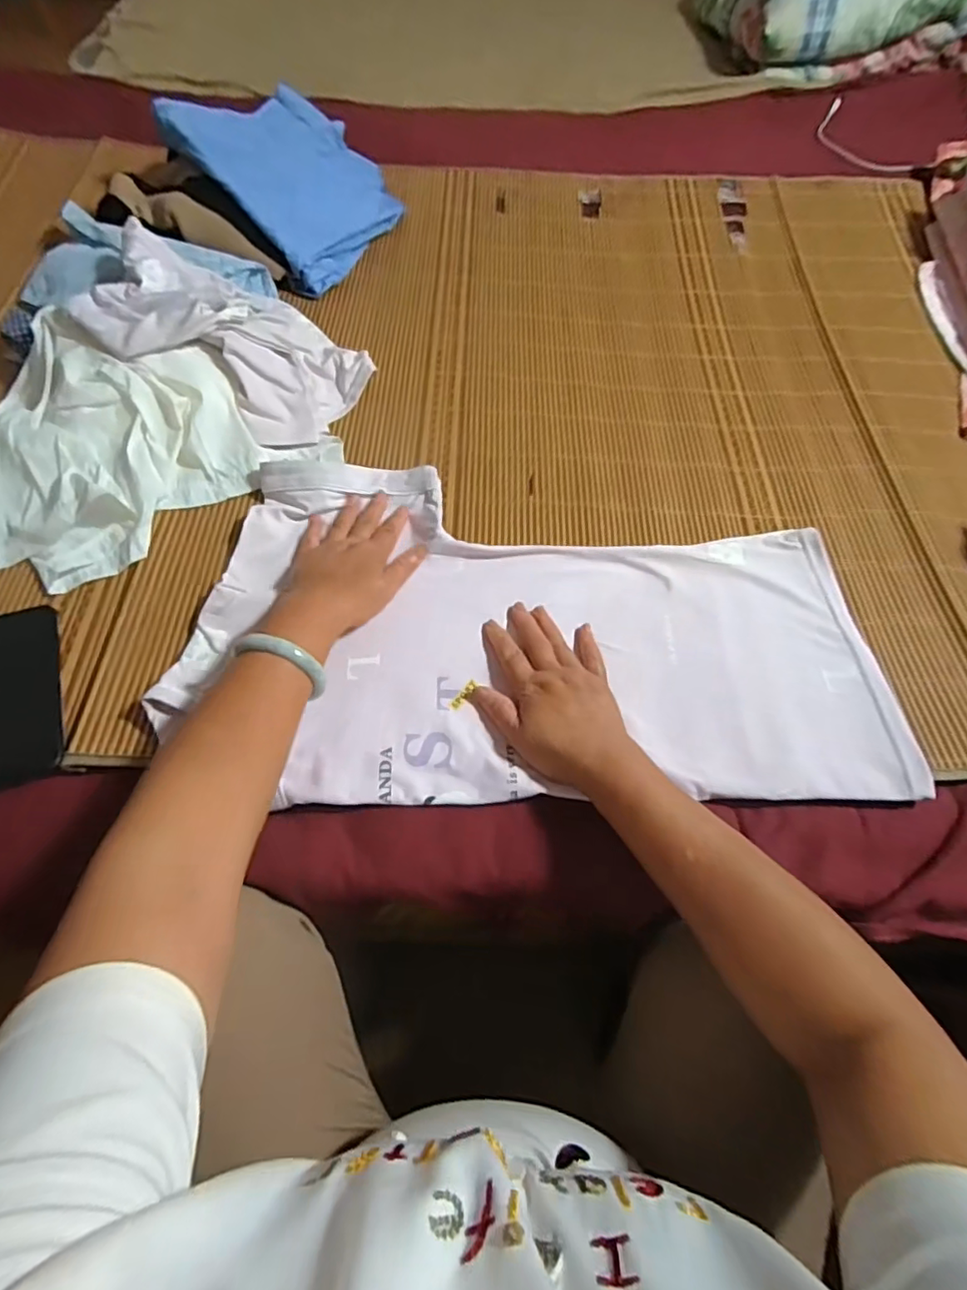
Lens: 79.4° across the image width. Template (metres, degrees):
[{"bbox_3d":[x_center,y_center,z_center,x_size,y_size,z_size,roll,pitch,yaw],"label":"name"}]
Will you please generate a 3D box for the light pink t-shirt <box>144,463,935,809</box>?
[{"bbox_3d":[0.060,-0.003,0.529,0.607,0.025,0.332,9,60,1],"label":"light pink t-shirt"}]

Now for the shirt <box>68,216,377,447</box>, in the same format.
[{"bbox_3d":[-0.281,-0.336,0.642,0.272,0.110,0.191,17,64,9],"label":"shirt"}]

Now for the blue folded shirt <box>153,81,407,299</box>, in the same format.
[{"bbox_3d":[-0.249,-0.652,0.815,0.294,0.050,0.268,48,60,-4],"label":"blue folded shirt"}]

